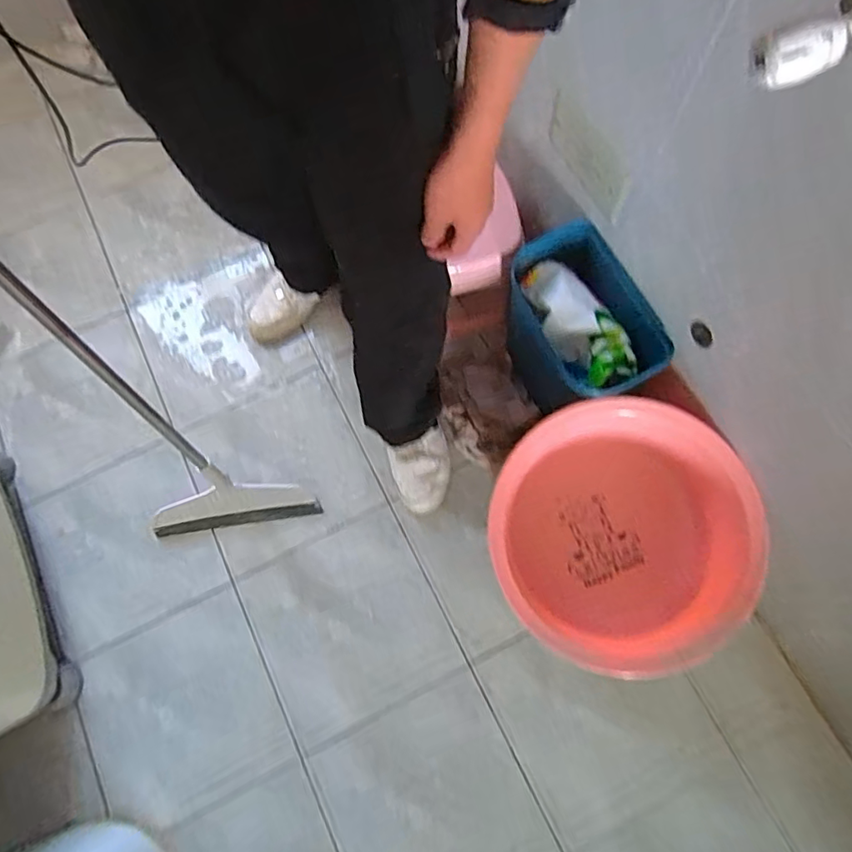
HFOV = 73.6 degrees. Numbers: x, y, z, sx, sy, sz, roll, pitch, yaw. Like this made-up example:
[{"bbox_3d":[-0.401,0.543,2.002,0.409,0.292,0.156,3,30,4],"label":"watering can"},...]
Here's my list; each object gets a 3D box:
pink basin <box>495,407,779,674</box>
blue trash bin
[{"bbox_3d":[0.292,0.158,0.835,0.410,0.156,0.353,13,86,-4],"label":"pink basin"},{"bbox_3d":[0.236,-0.151,0.929,0.157,0.216,0.267,-17,73,-3],"label":"blue trash bin"}]

